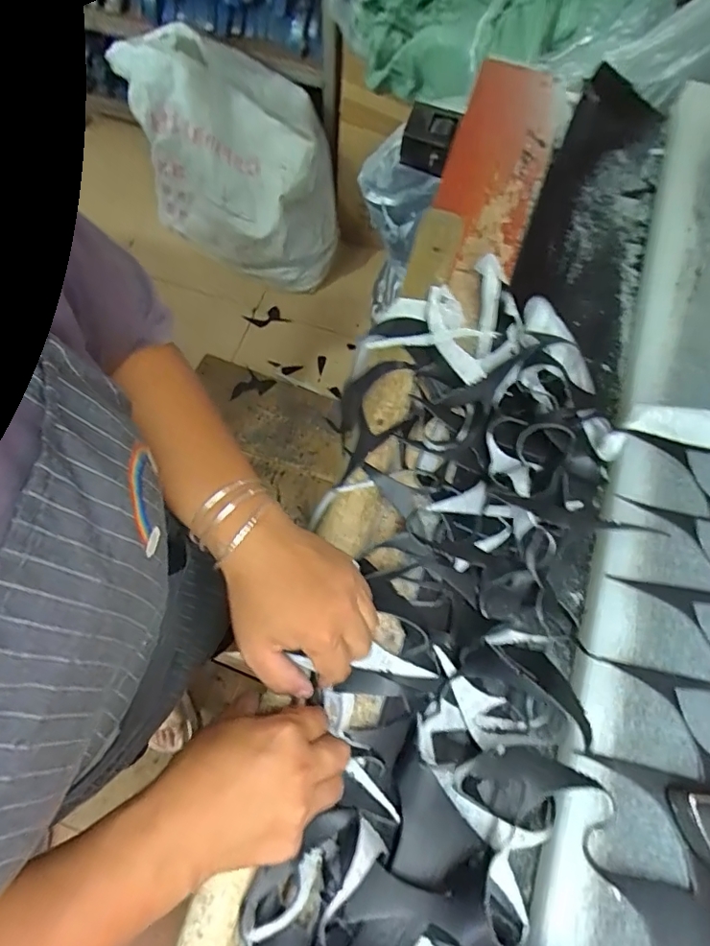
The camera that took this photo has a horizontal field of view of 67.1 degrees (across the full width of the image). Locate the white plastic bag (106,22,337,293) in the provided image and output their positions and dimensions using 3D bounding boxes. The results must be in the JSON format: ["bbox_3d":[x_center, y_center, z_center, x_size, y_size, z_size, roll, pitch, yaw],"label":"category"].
[{"bbox_3d":[-0.288,-0.833,1.416,0.488,0.585,0.356,29,71,7],"label":"white plastic bag"}]

